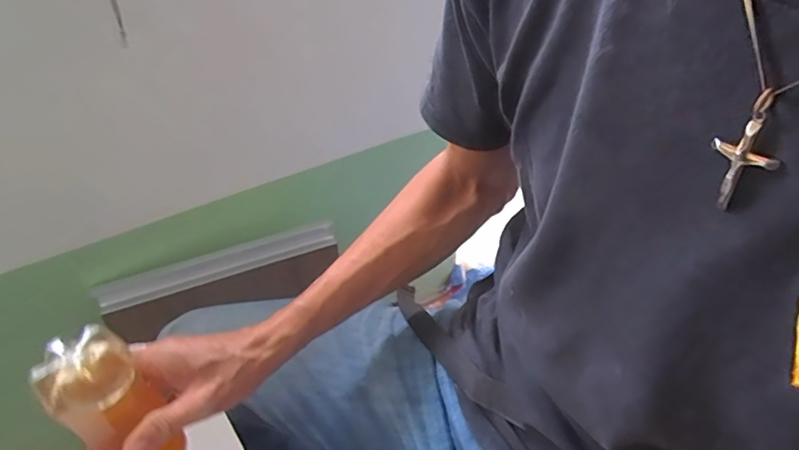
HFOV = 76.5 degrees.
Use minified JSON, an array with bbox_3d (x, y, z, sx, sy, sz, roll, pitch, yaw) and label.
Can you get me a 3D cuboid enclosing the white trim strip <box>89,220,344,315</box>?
[{"bbox_3d":[-0.261,0.057,0.749,0.338,0.043,0.009,-17,17,-19],"label":"white trim strip"}]

